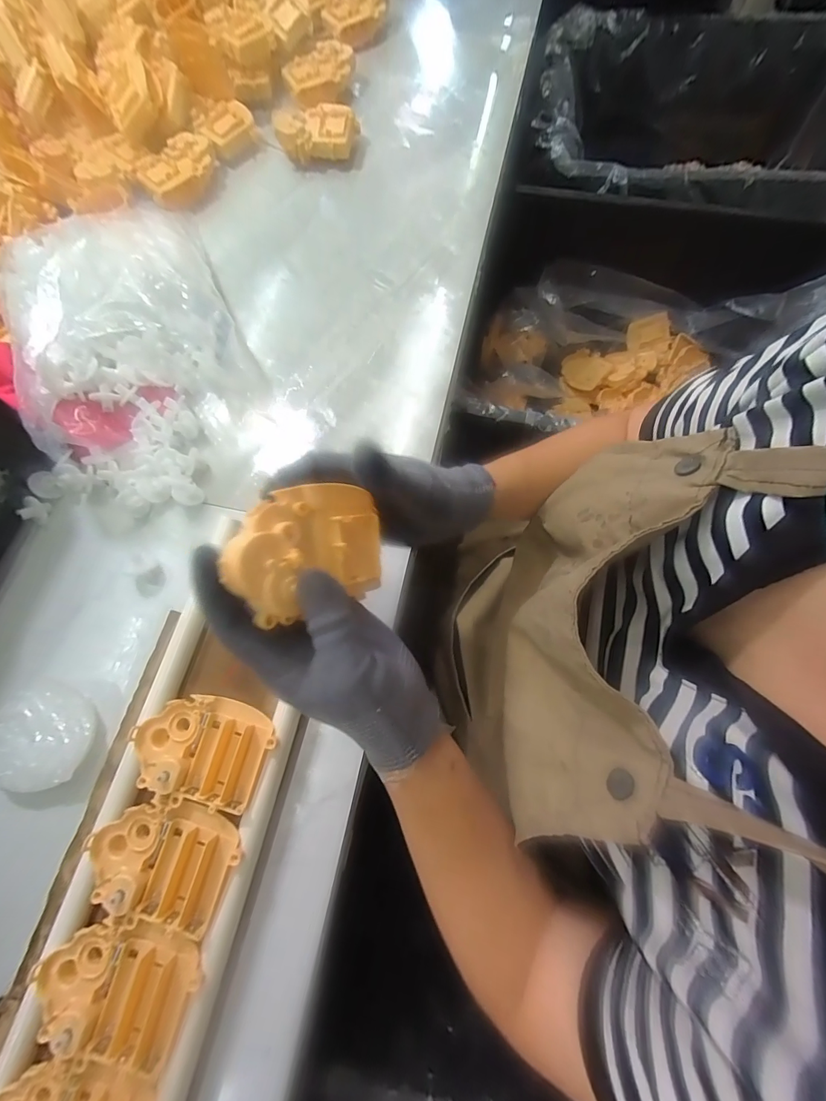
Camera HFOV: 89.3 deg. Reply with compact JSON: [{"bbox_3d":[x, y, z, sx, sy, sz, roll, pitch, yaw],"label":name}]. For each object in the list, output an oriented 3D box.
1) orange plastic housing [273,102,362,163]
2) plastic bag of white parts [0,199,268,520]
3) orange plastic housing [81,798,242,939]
[{"bbox_3d":[-0.128,-0.538,0.541,0.102,0.038,0.068,8,73,4],"label":"orange plastic housing"},{"bbox_3d":[-0.301,-0.209,0.415,0.243,0.093,0.352,-22,73,-5],"label":"plastic bag of white parts"},{"bbox_3d":[-0.177,0.216,0.288,0.102,0.015,0.072,7,73,4],"label":"orange plastic housing"}]

